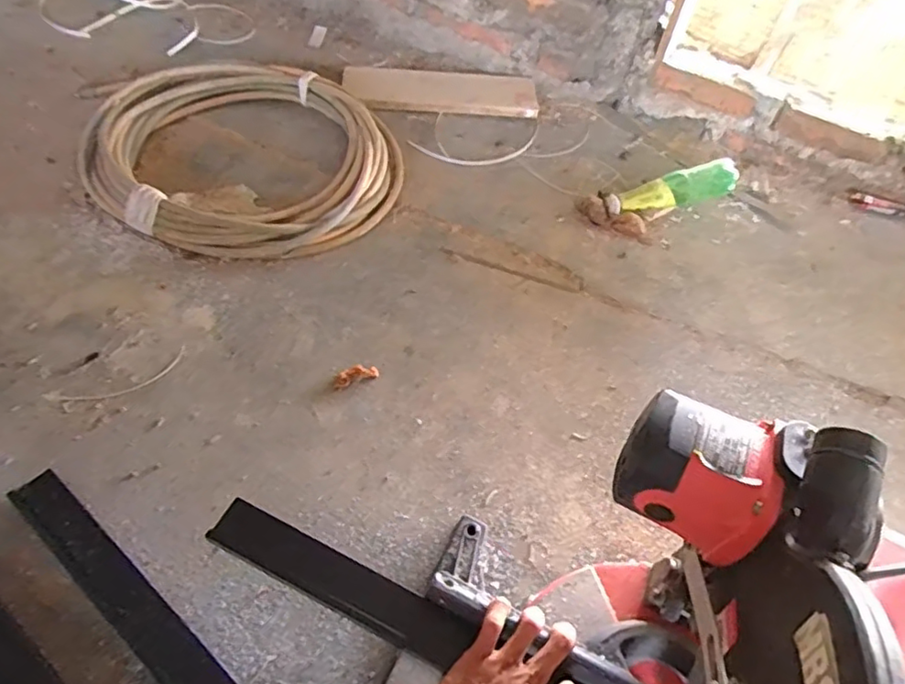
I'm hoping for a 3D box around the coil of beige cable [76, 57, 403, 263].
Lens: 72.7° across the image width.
[{"bbox_3d":[-0.340,-0.306,0.982,0.433,0.075,0.467,3,56,-4],"label":"coil of beige cable"}]

